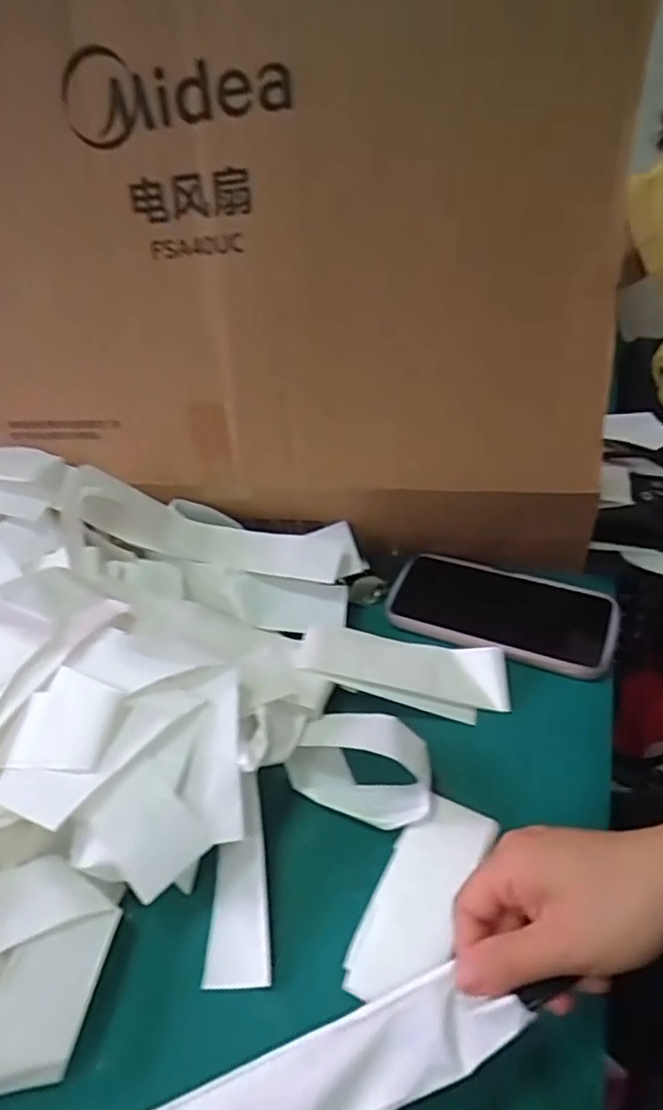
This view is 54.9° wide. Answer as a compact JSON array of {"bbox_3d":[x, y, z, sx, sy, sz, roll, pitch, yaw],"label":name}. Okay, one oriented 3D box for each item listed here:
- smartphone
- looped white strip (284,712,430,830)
[{"bbox_3d":[0.133,0.039,0.500,0.167,0.007,0.084,12,47,23],"label":"smartphone"},{"bbox_3d":[0.019,0.133,0.408,0.093,0.023,0.060,14,48,24],"label":"looped white strip"}]

